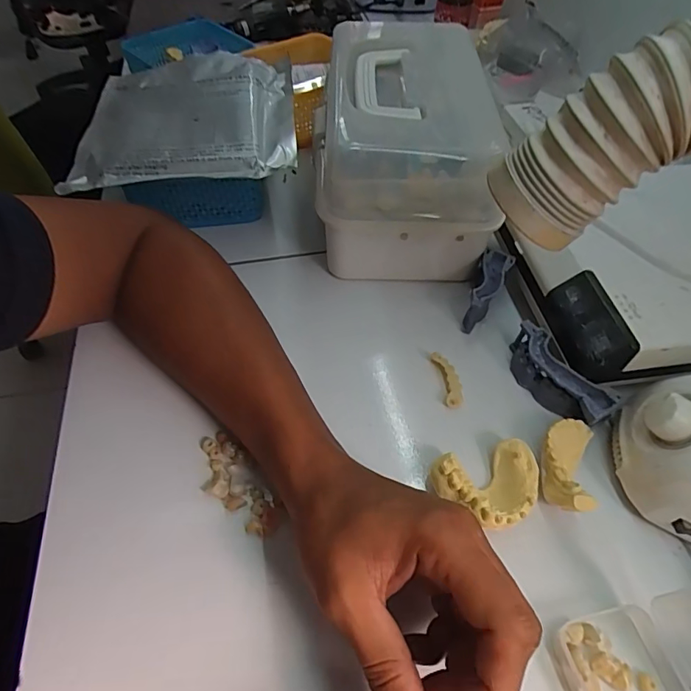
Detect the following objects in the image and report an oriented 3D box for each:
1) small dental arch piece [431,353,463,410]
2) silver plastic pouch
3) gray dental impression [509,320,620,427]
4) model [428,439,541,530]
[{"bbox_3d":[0.081,0.026,0.361,0.014,0.011,0.047,-9,55,-7],"label":"small dental arch piece"},{"bbox_3d":[-0.152,-0.216,0.442,0.198,0.043,0.183,-6,54,-5],"label":"silver plastic pouch"},{"bbox_3d":[0.157,0.025,0.348,0.028,0.031,0.088,-24,58,-17],"label":"gray dental impression"},{"bbox_3d":[0.095,0.093,0.301,0.071,0.027,0.050,-14,56,-11],"label":"model"}]

